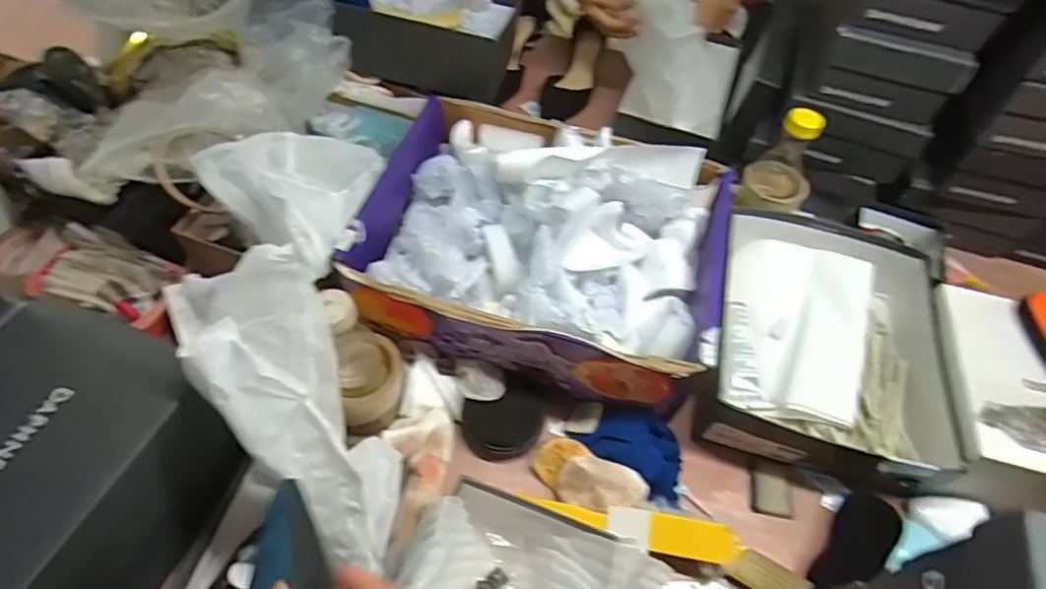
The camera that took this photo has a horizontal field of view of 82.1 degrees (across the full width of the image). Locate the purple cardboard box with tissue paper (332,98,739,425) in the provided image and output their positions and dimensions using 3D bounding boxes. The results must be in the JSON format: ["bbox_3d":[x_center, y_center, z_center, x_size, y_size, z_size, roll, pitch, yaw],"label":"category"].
[{"bbox_3d":[0.027,-0.067,0.726,0.403,0.141,0.317,15,55,6],"label":"purple cardboard box with tissue paper"}]

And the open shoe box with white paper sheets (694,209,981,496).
[{"bbox_3d":[0.362,0.040,0.742,0.277,0.093,0.354,17,55,8],"label":"open shoe box with white paper sheets"}]

